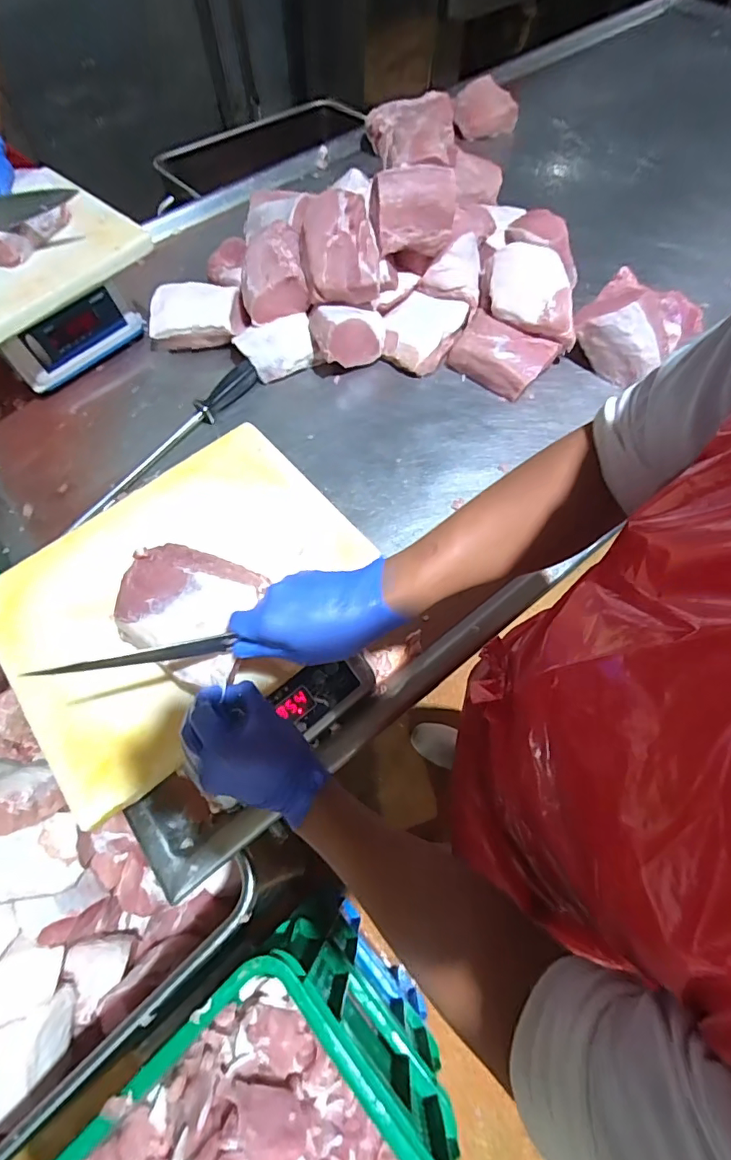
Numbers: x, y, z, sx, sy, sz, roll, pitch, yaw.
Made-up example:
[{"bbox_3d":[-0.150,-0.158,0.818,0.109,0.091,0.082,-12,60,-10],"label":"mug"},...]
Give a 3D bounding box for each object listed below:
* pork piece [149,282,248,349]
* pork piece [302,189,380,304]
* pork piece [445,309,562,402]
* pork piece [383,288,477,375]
[{"bbox_3d":[-0.297,-0.476,0.899,0.176,0.070,0.104,2,64,3],"label":"pork piece"},{"bbox_3d":[-0.043,-0.543,0.806,0.118,0.083,0.166,-8,64,-2],"label":"pork piece"},{"bbox_3d":[0.225,-0.369,0.818,0.150,0.056,0.101,33,69,17],"label":"pork piece"},{"bbox_3d":[0.096,-0.434,0.864,0.122,0.052,0.150,33,69,17],"label":"pork piece"}]

